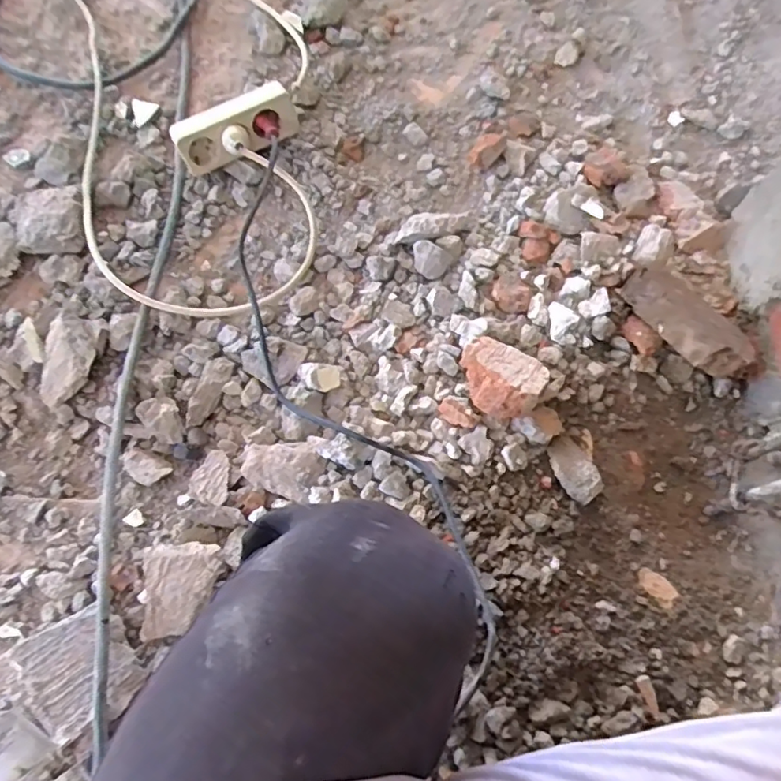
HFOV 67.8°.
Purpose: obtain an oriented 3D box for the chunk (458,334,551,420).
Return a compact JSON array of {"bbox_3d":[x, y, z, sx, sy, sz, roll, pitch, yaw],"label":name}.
[{"bbox_3d":[0.120,-0.015,0.638,0.092,0.064,0.085,0,70,-1],"label":"chunk"}]

